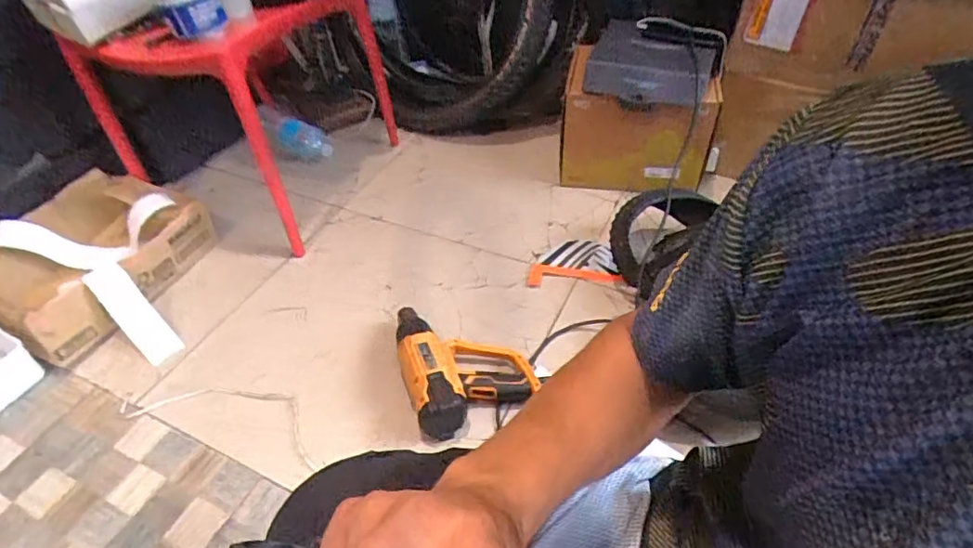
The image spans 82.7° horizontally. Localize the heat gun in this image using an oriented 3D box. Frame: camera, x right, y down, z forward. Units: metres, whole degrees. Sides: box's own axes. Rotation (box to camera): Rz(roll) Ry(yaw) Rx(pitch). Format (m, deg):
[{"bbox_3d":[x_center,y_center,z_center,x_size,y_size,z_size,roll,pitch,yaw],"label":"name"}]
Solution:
[{"bbox_3d":[-0.045,0.134,0.938,0.201,0.083,0.243,-17,46,-12],"label":"heat gun"}]

